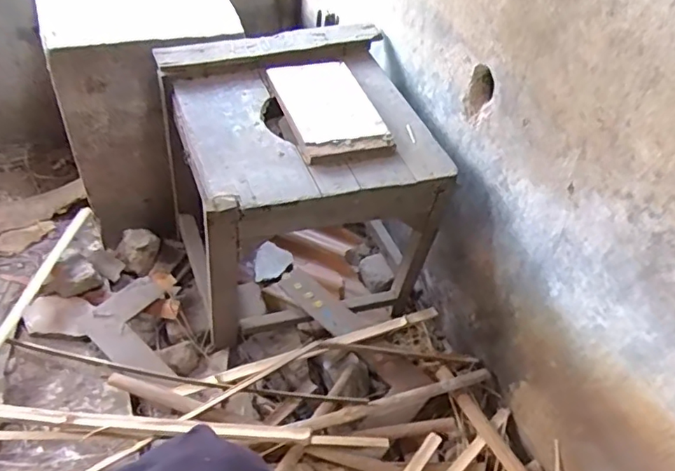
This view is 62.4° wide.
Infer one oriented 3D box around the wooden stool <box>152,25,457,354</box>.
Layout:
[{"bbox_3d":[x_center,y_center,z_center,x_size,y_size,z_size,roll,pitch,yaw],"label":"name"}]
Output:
[{"bbox_3d":[-0.081,-0.092,1.116,0.427,0.423,0.431,-13,50,-18],"label":"wooden stool"}]

